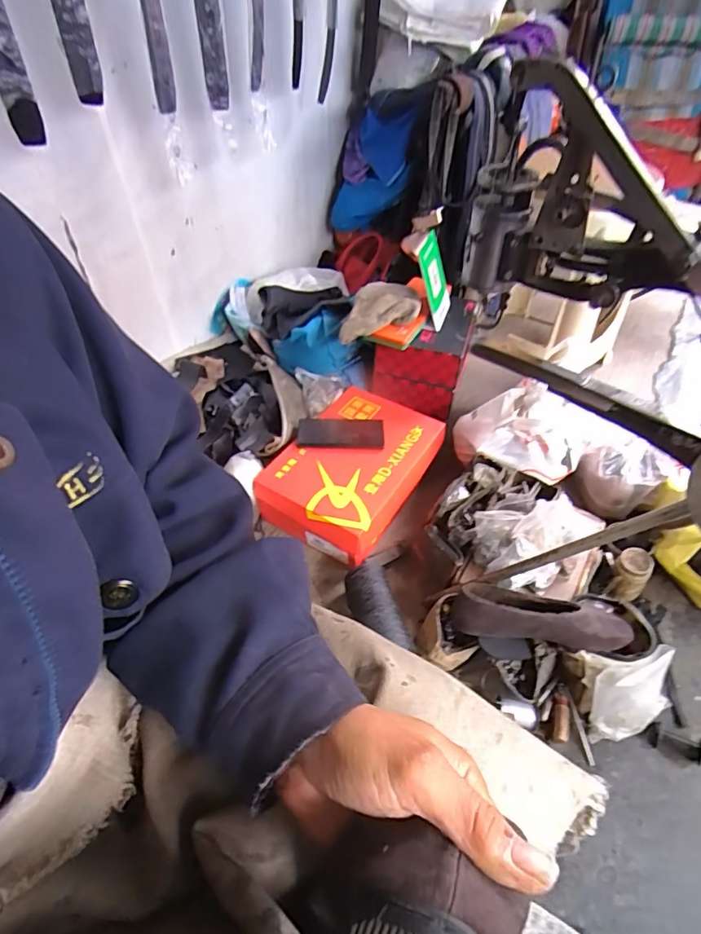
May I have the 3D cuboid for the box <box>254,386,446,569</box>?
[{"bbox_3d":[0.011,-0.002,0.926,0.228,0.096,0.309,24,52,21],"label":"box"}]

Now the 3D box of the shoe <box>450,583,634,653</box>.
[{"bbox_3d":[0.267,0.212,0.695,0.244,0.073,0.078,3,47,3],"label":"shoe"}]

